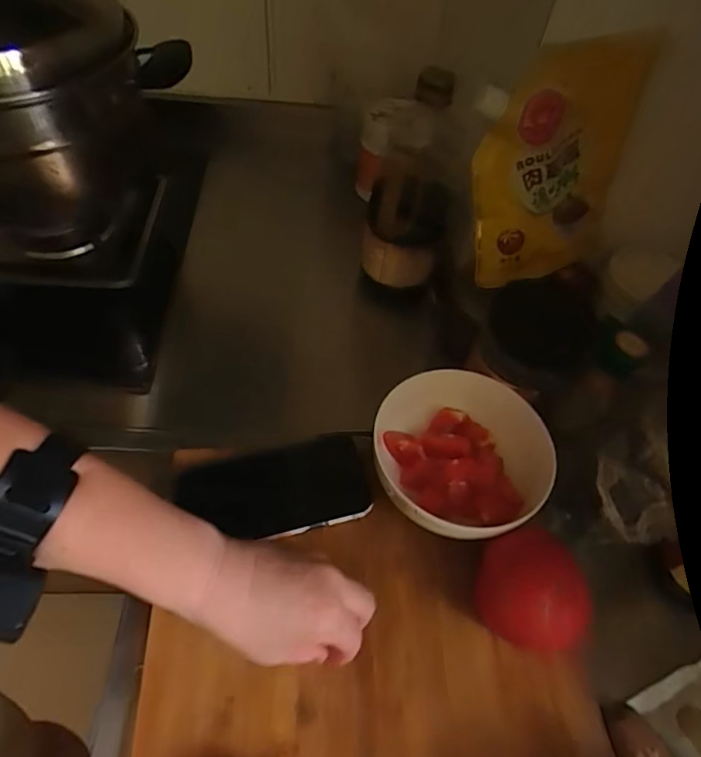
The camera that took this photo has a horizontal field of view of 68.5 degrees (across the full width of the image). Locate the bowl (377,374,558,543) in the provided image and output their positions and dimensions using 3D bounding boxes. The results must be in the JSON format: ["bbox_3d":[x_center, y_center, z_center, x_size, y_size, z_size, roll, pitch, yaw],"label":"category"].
[{"bbox_3d":[0.094,0.069,0.451,0.144,0.060,0.142,2,55,-2],"label":"bowl"}]

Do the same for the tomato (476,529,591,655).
[{"bbox_3d":[0.134,0.159,0.385,0.076,0.067,0.073,2,55,-2],"label":"tomato"}]

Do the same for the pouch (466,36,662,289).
[{"bbox_3d":[0.180,-0.183,0.464,0.135,0.203,0.025,-10,43,-13],"label":"pouch"}]

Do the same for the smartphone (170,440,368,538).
[{"bbox_3d":[-0.066,0.096,0.444,0.157,0.011,0.076,-8,61,-7],"label":"smartphone"}]

